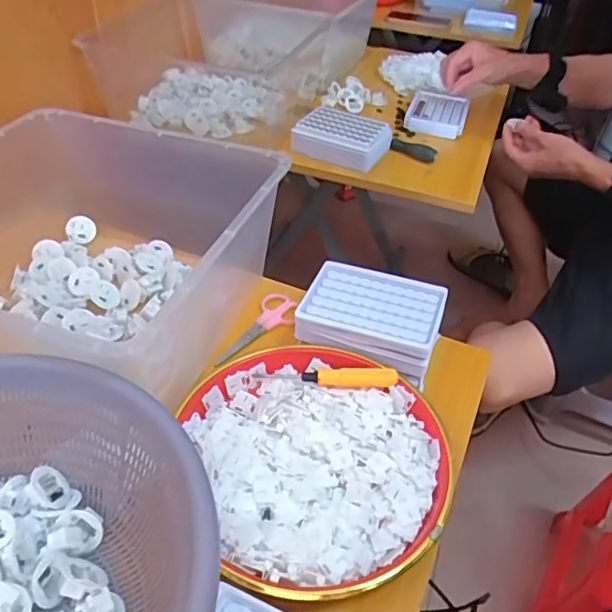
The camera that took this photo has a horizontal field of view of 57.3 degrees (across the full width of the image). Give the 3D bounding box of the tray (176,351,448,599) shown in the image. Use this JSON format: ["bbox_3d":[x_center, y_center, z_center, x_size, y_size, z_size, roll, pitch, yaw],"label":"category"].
[{"bbox_3d":[0.012,0.114,0.447,0.186,0.023,0.215,-13,45,-18],"label":"tray"}]

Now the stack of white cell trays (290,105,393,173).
[{"bbox_3d":[0.056,-0.255,0.849,0.135,0.044,0.090,16,44,13],"label":"stack of white cell trays"}]

